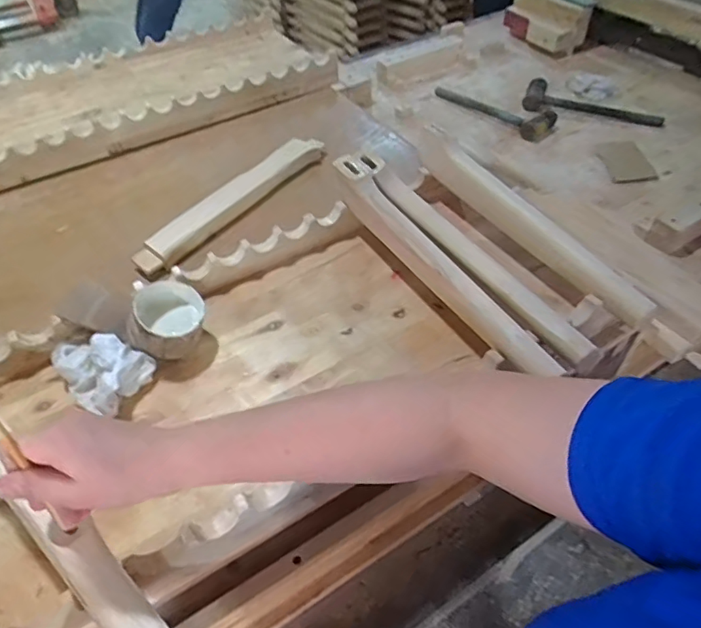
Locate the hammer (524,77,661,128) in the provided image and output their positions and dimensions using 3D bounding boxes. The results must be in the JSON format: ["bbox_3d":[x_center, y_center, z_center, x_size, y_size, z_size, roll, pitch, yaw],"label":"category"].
[{"bbox_3d":[0.630,-0.558,1.383,0.348,0.082,0.080,7,49,10],"label":"hammer"}]

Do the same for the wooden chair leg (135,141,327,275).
[{"bbox_3d":[-0.182,-0.192,0.869,0.057,0.050,0.397,30,56,27],"label":"wooden chair leg"}]

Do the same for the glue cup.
[{"bbox_3d":[-0.220,0.010,0.638,0.077,0.064,0.081,-2,48,2],"label":"glue cup"}]

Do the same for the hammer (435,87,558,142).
[{"bbox_3d":[0.356,-0.524,1.331,0.077,0.057,0.331,-33,54,-24],"label":"hammer"}]

